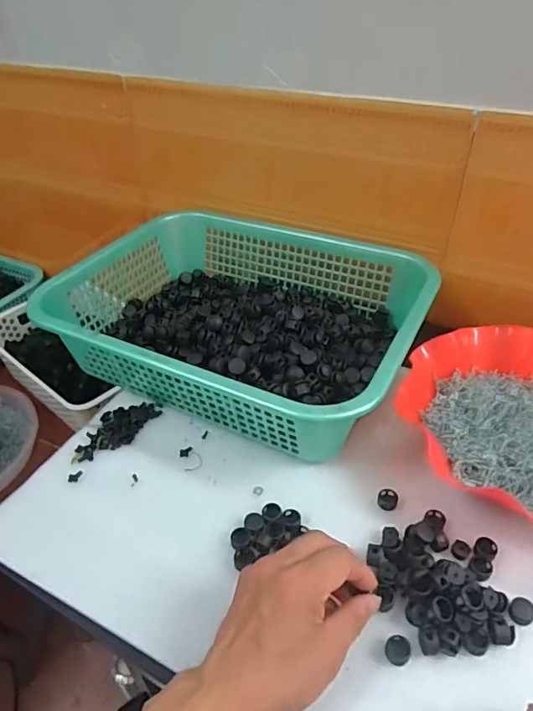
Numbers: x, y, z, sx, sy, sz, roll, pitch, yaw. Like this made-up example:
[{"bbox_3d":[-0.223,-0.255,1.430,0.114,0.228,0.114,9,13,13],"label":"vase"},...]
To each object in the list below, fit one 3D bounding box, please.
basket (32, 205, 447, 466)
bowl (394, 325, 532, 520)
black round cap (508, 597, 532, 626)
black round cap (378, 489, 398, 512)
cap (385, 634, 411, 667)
[{"bbox_3d":[-0.030,-0.046,0.567,0.387,0.098,0.294,17,45,21],"label":"basket"},{"bbox_3d":[0.238,0.059,0.457,0.217,0.063,0.200,-2,42,1],"label":"bowl"},{"bbox_3d":[0.186,0.185,0.361,0.018,0.008,0.017,-2,42,1],"label":"black round cap"},{"bbox_3d":[0.107,0.126,0.438,0.017,0.009,0.017,-2,42,1],"label":"black round cap"},{"bbox_3d":[0.090,0.204,0.345,0.016,0.010,0.016,-2,42,1],"label":"cap"}]

